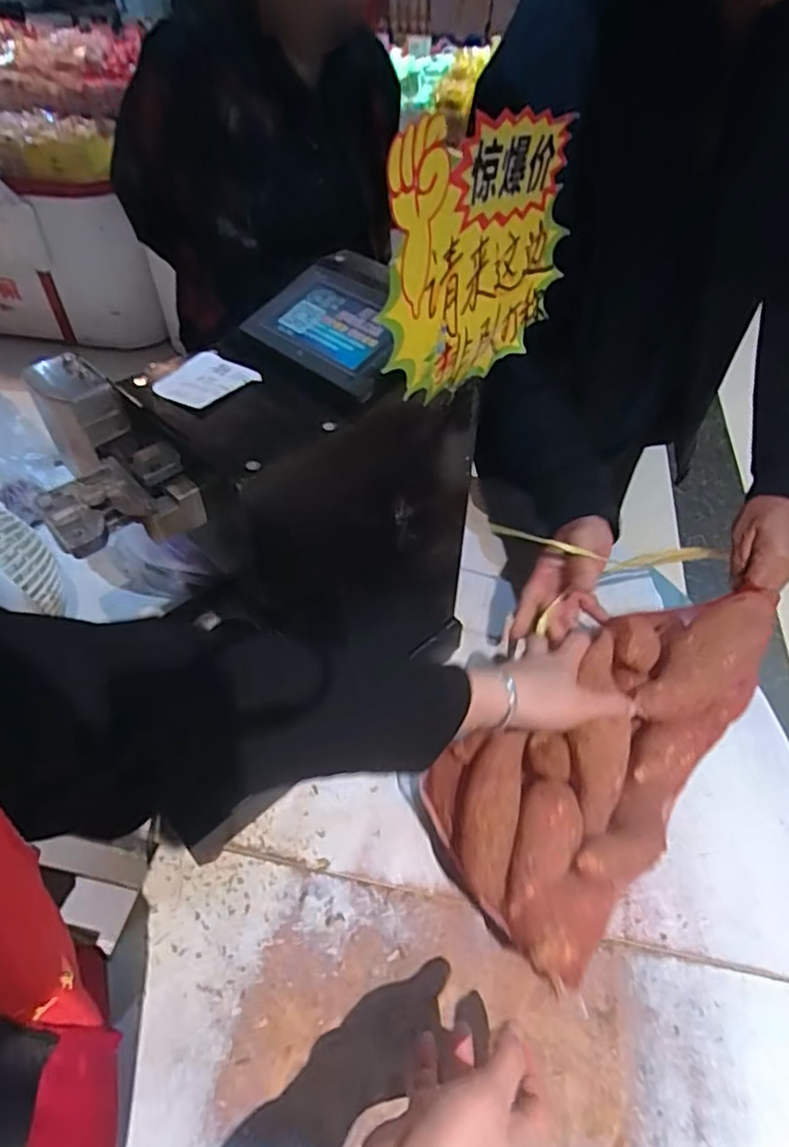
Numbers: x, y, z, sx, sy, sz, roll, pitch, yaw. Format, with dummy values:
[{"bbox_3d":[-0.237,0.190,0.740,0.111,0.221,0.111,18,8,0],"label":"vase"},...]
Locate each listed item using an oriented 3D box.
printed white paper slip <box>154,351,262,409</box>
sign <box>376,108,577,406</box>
[{"bbox_3d":[-0.133,-0.136,0.431,0.052,0.010,0.053,29,53,25],"label":"printed white paper slip"},{"bbox_3d":[0.053,-0.195,0.388,0.008,0.153,0.175,33,55,27],"label":"sign"}]

